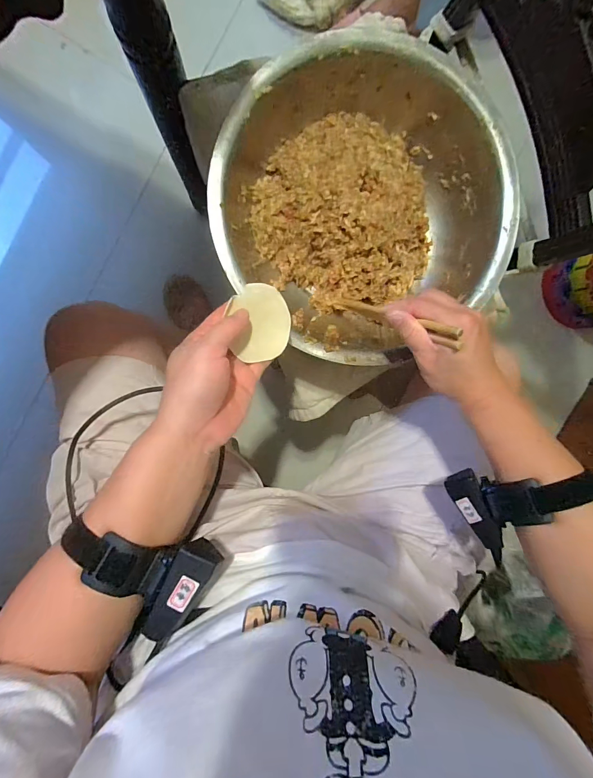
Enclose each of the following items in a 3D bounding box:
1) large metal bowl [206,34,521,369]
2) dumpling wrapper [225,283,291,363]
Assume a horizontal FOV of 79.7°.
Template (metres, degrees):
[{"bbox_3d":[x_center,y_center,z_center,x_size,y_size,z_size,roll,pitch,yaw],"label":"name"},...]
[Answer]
[{"bbox_3d":[0.070,-0.208,0.431,0.319,0.106,0.304,-1,96,-6],"label":"large metal bowl"},{"bbox_3d":[-0.032,-0.060,0.329,0.056,0.004,0.068,-4,104,-27],"label":"dumpling wrapper"}]

